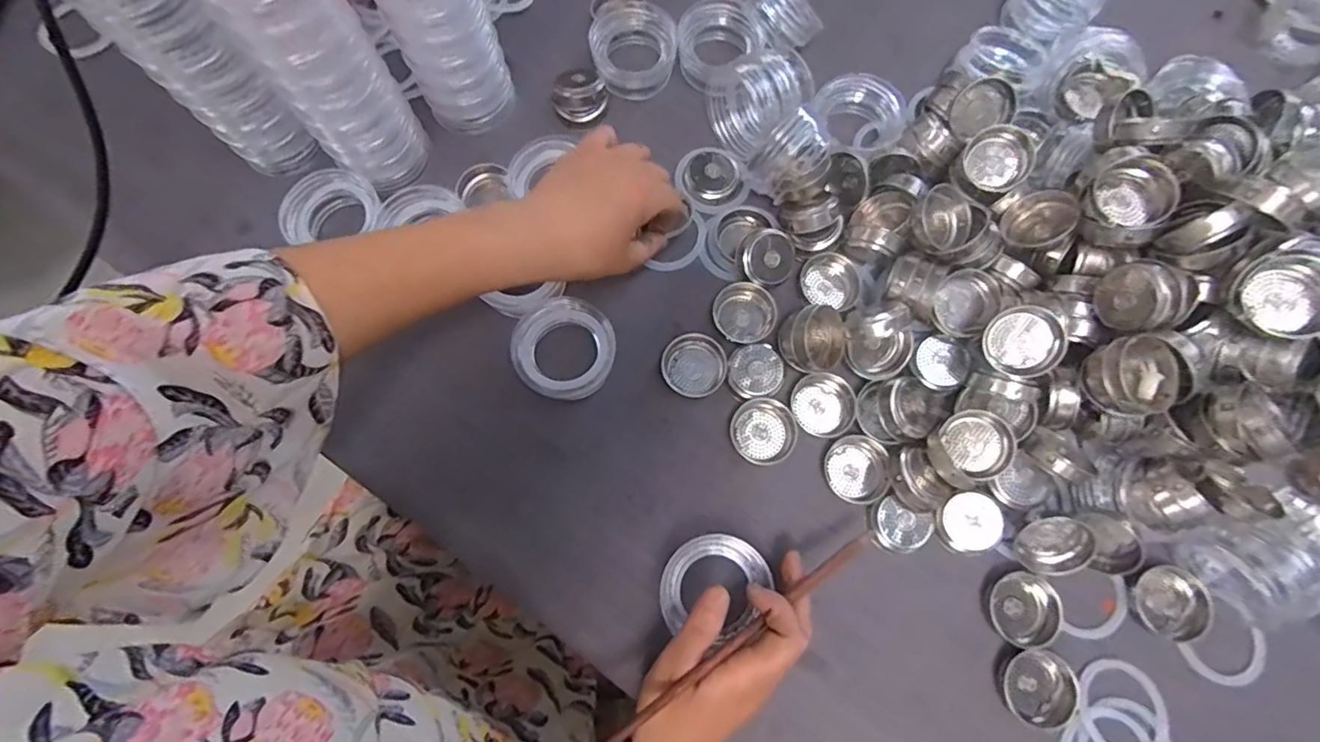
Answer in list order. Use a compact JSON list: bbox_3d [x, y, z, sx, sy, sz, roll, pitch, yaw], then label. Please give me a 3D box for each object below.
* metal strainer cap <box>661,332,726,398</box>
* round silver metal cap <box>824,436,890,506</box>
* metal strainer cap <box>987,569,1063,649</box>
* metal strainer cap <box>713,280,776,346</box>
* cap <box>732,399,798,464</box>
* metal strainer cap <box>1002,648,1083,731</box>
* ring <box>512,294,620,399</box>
[{"bbox_3d":[0.025,-0.004,0.404,0.044,0.011,0.043,0,75,-1],"label":"metal strainer cap"},{"bbox_3d":[0.135,0.067,0.387,0.041,0.015,0.042,0,75,-1],"label":"round silver metal cap"},{"bbox_3d":[0.235,0.153,0.367,0.041,0.013,0.043,0,75,-1],"label":"metal strainer cap"},{"bbox_3d":[0.062,-0.043,0.416,0.041,0.013,0.044,0,75,-1],"label":"metal strainer cap"},{"bbox_3d":[0.072,0.042,0.392,0.043,0.009,0.043,0,75,-1],"label":"cap"},{"bbox_3d":[0.241,0.200,0.355,0.051,0.015,0.044,19,76,3],"label":"metal strainer cap"},{"bbox_3d":[-0.066,-0.015,0.395,0.069,0.008,0.069,0,92,-13],"label":"ring"}]

